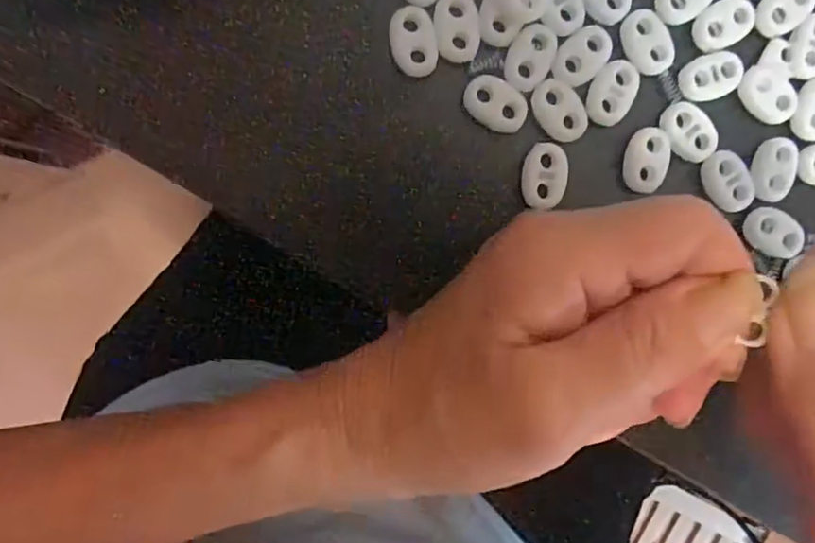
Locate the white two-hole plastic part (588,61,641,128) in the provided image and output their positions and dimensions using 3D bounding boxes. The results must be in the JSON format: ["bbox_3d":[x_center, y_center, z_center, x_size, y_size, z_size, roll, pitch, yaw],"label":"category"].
[{"bbox_3d":[0.071,-0.062,0.211,0.015,0.005,0.022,30,91,-6],"label":"white two-hole plastic part"}]

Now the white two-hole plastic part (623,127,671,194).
[{"bbox_3d":[0.084,-0.039,0.215,0.015,0.007,0.022,5,94,-5],"label":"white two-hole plastic part"}]

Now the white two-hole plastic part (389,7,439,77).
[{"bbox_3d":[0.002,-0.077,0.203,0.015,0.004,0.022,-12,95,-4],"label":"white two-hole plastic part"}]

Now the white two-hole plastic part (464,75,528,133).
[{"bbox_3d":[0.031,-0.057,0.206,0.022,0.004,0.016,34,90,-6],"label":"white two-hole plastic part"}]

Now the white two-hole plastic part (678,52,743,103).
[{"bbox_3d":[0.107,-0.069,0.213,0.022,0.004,0.015,-18,95,-4],"label":"white two-hole plastic part"}]

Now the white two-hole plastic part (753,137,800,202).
[{"bbox_3d":[0.133,-0.037,0.219,0.014,0.005,0.022,19,92,-6],"label":"white two-hole plastic part"}]

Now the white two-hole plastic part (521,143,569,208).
[{"bbox_3d":[0.048,-0.033,0.211,0.016,0.004,0.022,2,94,-5],"label":"white two-hole plastic part"}]

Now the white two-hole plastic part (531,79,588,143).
[{"bbox_3d":[0.053,-0.055,0.209,0.015,0.004,0.022,-40,96,-1],"label":"white two-hole plastic part"}]

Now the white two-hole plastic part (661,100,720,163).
[{"bbox_3d":[0.100,-0.049,0.214,0.022,0.004,0.016,42,90,-6],"label":"white two-hole plastic part"}]

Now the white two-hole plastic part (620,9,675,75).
[{"bbox_3d":[0.084,-0.079,0.209,0.014,0.004,0.022,-21,96,-3],"label":"white two-hole plastic part"}]

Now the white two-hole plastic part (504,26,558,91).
[{"bbox_3d":[0.042,-0.072,0.206,0.015,0.004,0.022,21,92,-6],"label":"white two-hole plastic part"}]

